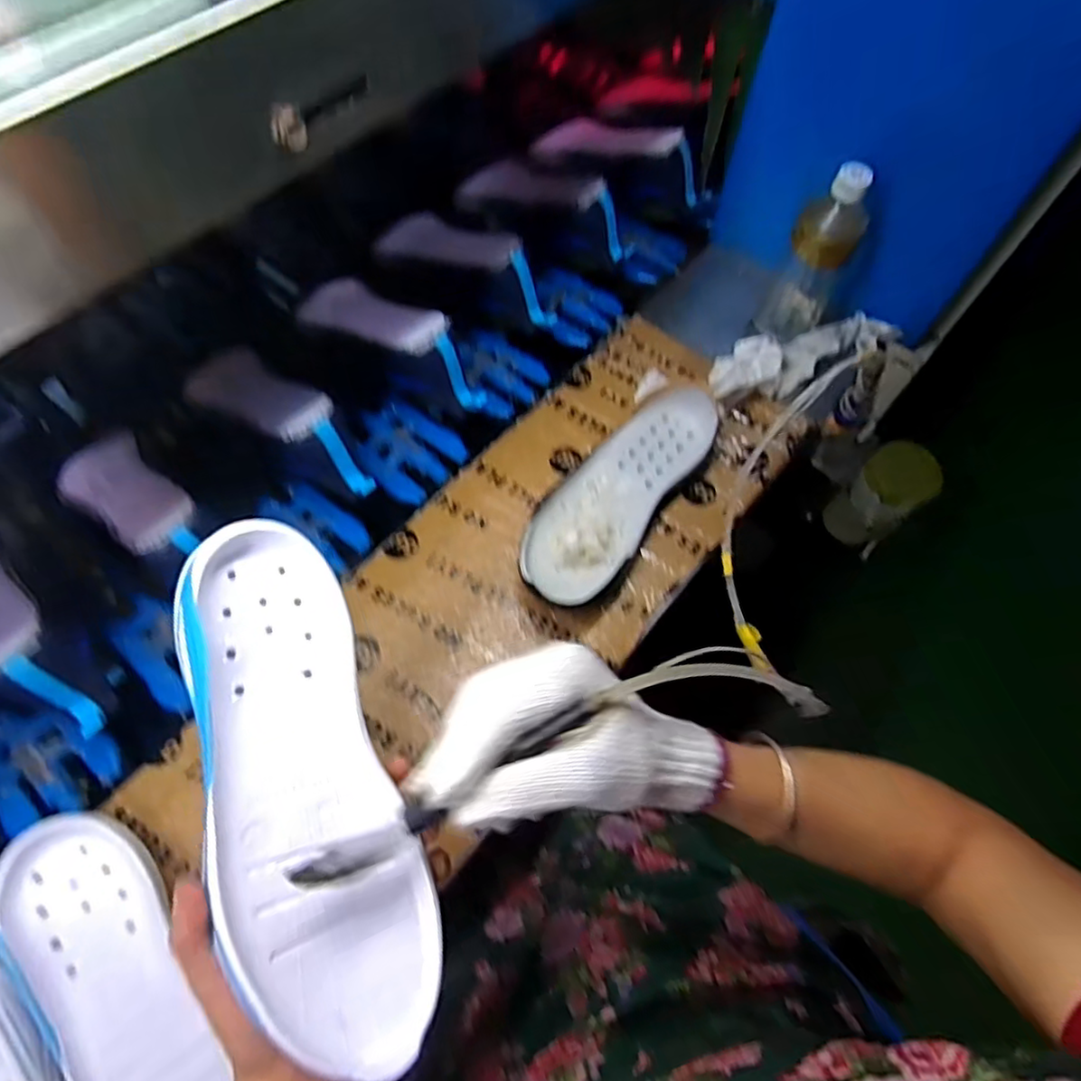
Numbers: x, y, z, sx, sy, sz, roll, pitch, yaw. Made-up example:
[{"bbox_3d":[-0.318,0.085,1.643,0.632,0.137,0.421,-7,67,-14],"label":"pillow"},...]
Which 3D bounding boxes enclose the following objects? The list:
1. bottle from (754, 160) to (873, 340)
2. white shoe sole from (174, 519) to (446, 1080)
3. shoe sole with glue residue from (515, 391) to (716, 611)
[{"bbox_3d":[0.286,-0.295,0.657,0.065,0.177,0.061,28,65,14],"label":"bottle"},{"bbox_3d":[-0.124,0.122,0.330,0.091,0.038,0.268,-11,72,-32],"label":"white shoe sole"},{"bbox_3d":[0.072,-0.046,0.598,0.093,0.048,0.267,32,66,15],"label":"shoe sole with glue residue"}]

